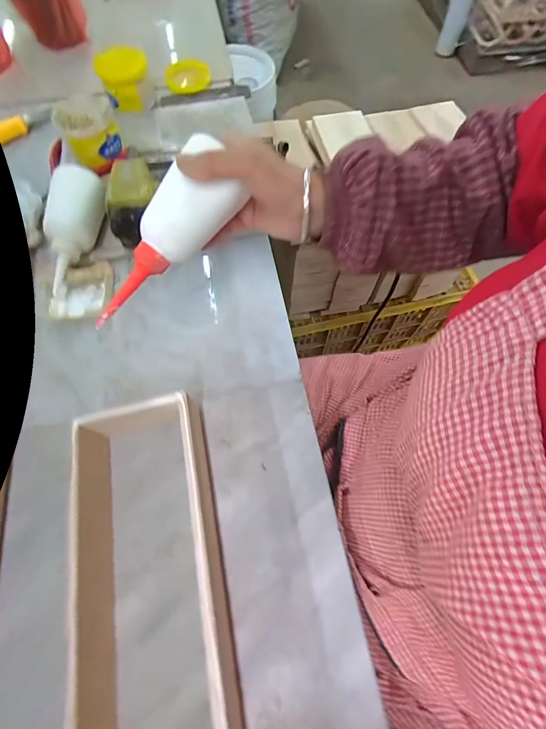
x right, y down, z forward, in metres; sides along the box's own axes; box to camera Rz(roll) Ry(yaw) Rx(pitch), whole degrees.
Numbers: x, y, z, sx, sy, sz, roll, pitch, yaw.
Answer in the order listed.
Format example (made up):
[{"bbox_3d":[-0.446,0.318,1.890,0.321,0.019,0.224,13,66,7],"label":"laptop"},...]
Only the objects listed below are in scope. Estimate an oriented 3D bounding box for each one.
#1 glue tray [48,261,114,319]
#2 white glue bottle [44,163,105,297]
[{"bbox_3d":[-0.229,-0.093,0.397,0.074,0.022,0.072,-4,67,-1],"label":"glue tray"},{"bbox_3d":[-0.245,-0.164,0.401,0.042,0.049,0.158,6,82,5],"label":"white glue bottle"}]

